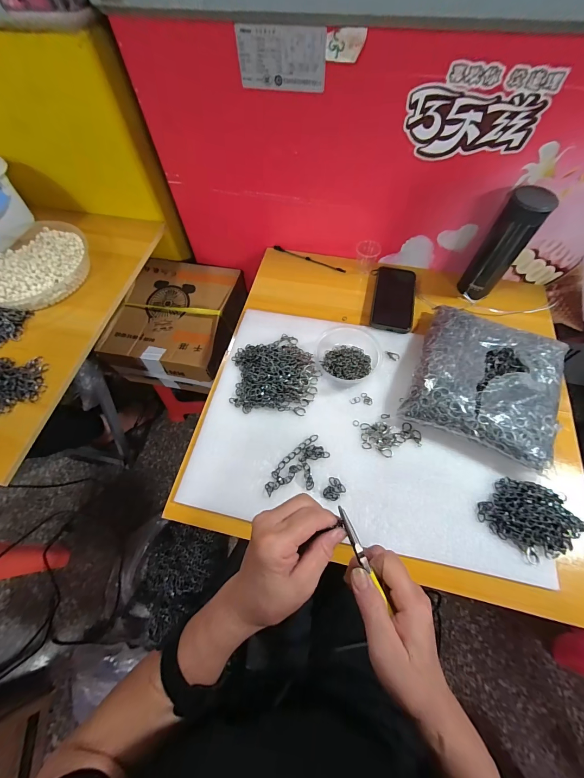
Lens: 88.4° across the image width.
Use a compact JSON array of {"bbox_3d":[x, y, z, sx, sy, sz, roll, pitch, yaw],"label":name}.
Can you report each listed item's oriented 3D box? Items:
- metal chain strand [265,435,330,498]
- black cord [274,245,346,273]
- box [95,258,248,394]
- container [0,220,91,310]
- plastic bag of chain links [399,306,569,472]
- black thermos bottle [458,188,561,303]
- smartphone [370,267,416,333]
[{"bbox_3d":[0.010,0.128,0.470,0.112,0.008,0.061,-35,68,-15],"label":"metal chain strand"},{"bbox_3d":[0.039,-0.303,0.702,0.182,0.011,0.016,25,66,13],"label":"black cord"},{"bbox_3d":[-0.297,-0.167,0.810,0.299,0.148,0.309,10,64,6],"label":"box"},{"bbox_3d":[-0.549,-0.263,0.633,0.259,0.046,0.235,12,64,7],"label":"container"},{"bbox_3d":[0.327,-0.020,0.499,0.226,0.053,0.244,22,66,12],"label":"plastic bag of chain links"},{"bbox_3d":[0.389,-0.266,0.562,0.073,0.184,0.087,39,71,18],"label":"black thermos bottle"},{"bbox_3d":[0.211,-0.189,0.621,0.080,0.015,0.172,11,64,6],"label":"smartphone"}]

